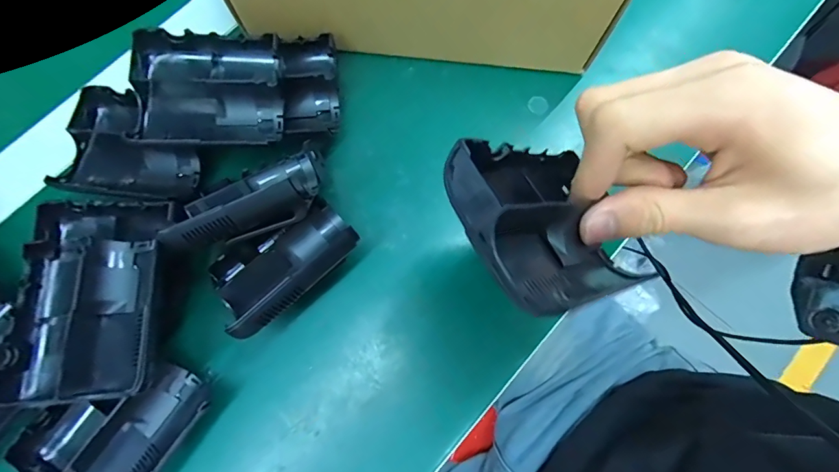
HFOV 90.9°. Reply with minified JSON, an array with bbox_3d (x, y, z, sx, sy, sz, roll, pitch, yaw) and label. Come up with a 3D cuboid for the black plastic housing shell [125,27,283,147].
[{"bbox_3d":[-0.120,-0.084,0.238,0.076,0.025,0.060,-1,76,-1],"label":"black plastic housing shell"}]

